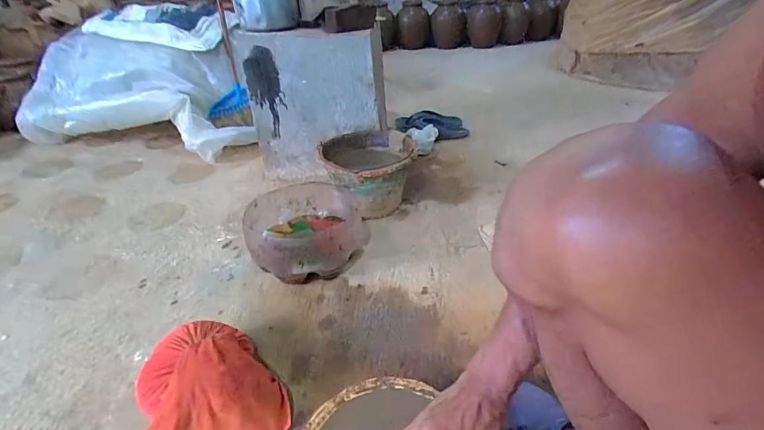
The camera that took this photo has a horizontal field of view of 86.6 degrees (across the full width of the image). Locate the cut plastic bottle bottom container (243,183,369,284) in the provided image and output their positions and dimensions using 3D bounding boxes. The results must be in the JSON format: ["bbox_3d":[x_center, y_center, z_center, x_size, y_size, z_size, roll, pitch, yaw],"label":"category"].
[{"bbox_3d":[-0.169,0.036,0.893,0.246,0.122,0.227,-8,33,-8],"label":"cut plastic bottle bottom container"}]

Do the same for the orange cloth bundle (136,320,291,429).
[{"bbox_3d":[-0.256,0.245,0.585,0.173,0.105,0.229,-23,38,-31],"label":"orange cloth bundle"}]

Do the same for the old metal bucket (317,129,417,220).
[{"bbox_3d":[-0.039,-0.104,1.060,0.232,0.174,0.241,-1,32,0],"label":"old metal bucket"}]

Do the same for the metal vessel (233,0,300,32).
[{"bbox_3d":[-0.305,-0.566,1.067,0.162,0.134,0.128,-4,32,-5],"label":"metal vessel"}]

